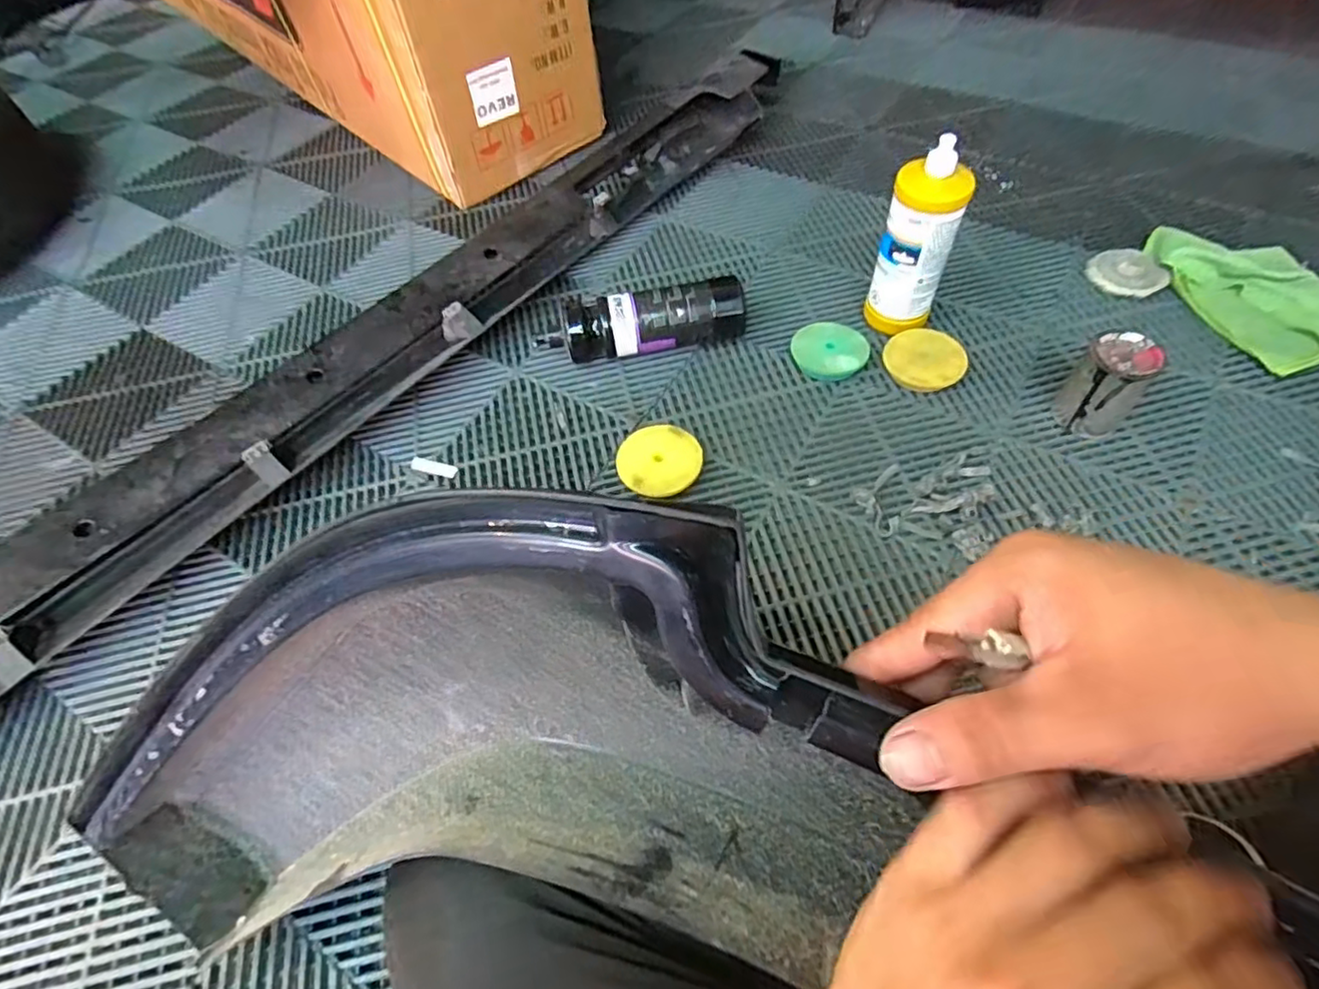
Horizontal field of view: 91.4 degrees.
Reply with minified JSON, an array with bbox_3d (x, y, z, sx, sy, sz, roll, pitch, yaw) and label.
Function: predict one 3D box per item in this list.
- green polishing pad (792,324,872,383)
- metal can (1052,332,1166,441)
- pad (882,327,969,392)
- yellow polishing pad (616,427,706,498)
[{"bbox_3d":[0.222,-0.185,0.839,0.096,0.034,0.081,3,58,6],"label":"green polishing pad"},{"bbox_3d":[0.508,-0.122,0.735,0.075,0.105,0.071,-2,57,3],"label":"metal can"},{"bbox_3d":[0.337,-0.174,0.812,0.087,0.018,0.092,-43,76,-6],"label":"pad"},{"bbox_3d":[-0.002,-0.039,0.762,0.095,0.036,0.107,-25,59,-12],"label":"yellow polishing pad"}]

